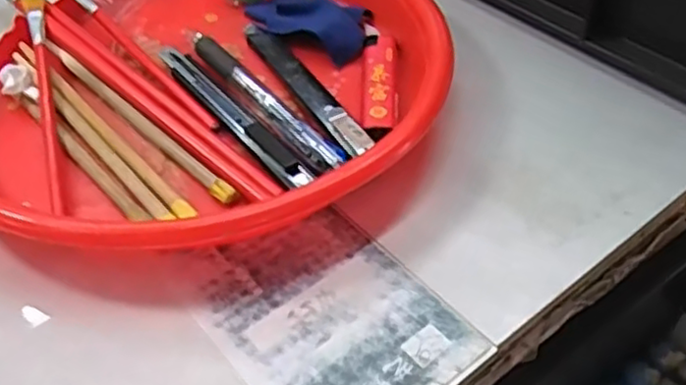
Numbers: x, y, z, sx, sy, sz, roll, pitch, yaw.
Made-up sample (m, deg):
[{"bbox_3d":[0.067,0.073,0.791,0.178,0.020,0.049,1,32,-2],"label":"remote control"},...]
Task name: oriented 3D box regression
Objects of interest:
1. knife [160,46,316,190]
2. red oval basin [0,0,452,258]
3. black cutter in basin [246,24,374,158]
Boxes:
[{"bbox_3d":[-0.057,-0.041,0.341,0.014,0.007,0.131,-28,52,-24],"label":"knife"},{"bbox_3d":[-0.071,-0.063,0.355,0.233,0.037,0.215,3,46,3],"label":"red oval basin"},{"bbox_3d":[-0.020,-0.056,0.355,0.015,0.009,0.128,-23,50,-20],"label":"black cutter in basin"}]

